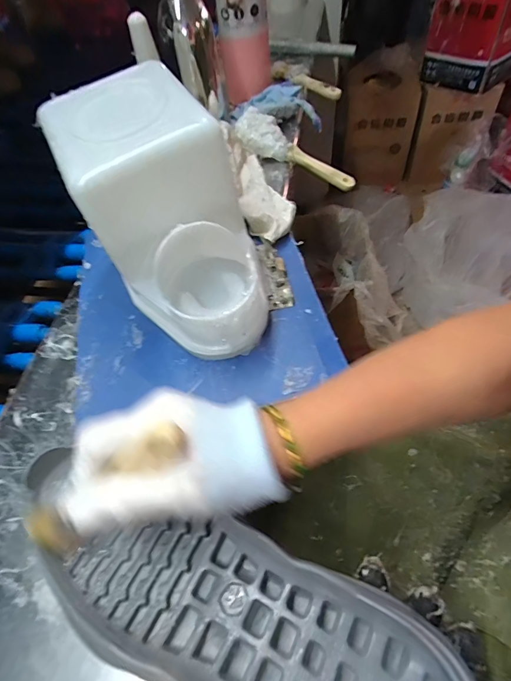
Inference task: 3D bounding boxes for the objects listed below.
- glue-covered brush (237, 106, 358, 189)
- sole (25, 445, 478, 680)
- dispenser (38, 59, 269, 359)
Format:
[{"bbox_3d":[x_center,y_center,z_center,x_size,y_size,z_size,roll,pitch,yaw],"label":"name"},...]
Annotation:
[{"bbox_3d":[0.058,-0.267,0.553,0.184,0.030,0.048,29,60,-1],"label":"glue-covered brush"},{"bbox_3d":[-0.037,0.162,0.249,0.319,0.043,0.098,13,57,23],"label":"sole"},{"bbox_3d":[-0.083,-0.114,0.371,0.134,0.178,0.244,-30,57,-15],"label":"dispenser"}]

